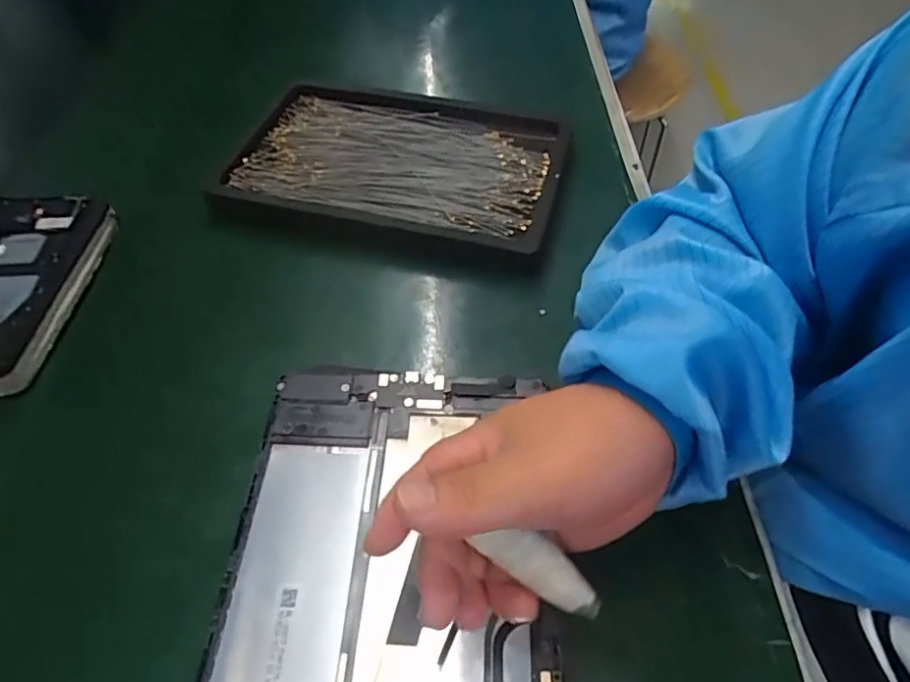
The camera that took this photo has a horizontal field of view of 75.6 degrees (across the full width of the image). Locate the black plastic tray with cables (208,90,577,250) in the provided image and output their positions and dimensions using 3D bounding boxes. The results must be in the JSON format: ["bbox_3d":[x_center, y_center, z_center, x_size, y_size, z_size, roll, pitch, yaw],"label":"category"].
[{"bbox_3d":[-0.042,-0.134,0.446,0.238,0.031,0.154,13,55,11],"label":"black plastic tray with cables"}]

